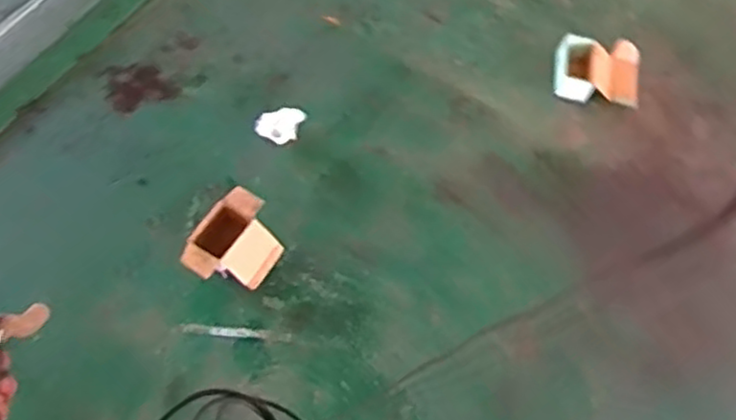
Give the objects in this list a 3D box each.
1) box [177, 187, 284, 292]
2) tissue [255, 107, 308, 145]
[{"bbox_3d":[-0.297,0.082,1.649,0.180,0.118,0.216,28,65,11],"label":"box"},{"bbox_3d":[-0.222,-0.219,1.837,0.102,0.032,0.104,21,64,8],"label":"tissue"}]

